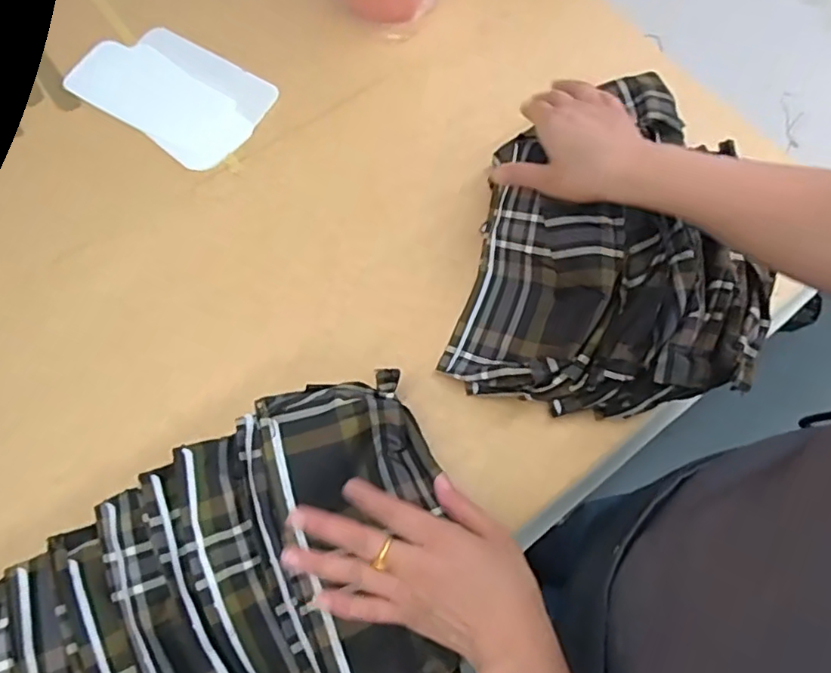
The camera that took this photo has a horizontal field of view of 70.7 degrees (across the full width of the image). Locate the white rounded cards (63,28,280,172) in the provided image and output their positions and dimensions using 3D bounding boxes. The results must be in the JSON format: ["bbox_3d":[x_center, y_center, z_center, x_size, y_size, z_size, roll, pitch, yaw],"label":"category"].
[{"bbox_3d":[-0.258,-0.265,0.629,0.202,0.008,0.126,33,74,9],"label":"white rounded cards"}]

